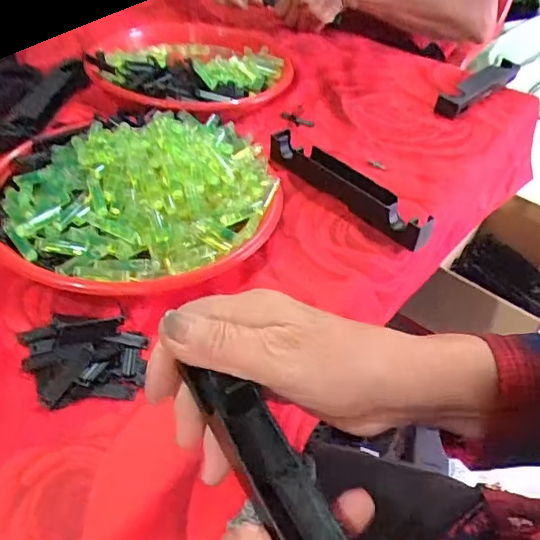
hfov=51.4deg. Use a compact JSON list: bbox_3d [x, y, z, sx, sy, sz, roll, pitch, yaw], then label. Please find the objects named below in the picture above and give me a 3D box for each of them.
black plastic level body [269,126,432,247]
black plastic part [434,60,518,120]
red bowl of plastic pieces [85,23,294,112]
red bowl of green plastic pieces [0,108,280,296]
[{"bbox_3d":[0.071,-0.080,0.532,0.183,0.033,0.028,34,48,28],"label":"black plastic level body"},{"bbox_3d":[0.285,-0.250,0.751,0.026,0.024,0.228,35,48,28],"label":"black plastic part"},{"bbox_3d":[-0.095,-0.249,0.677,0.233,0.032,0.214,4,41,-4],"label":"red bowl of plastic pieces"},{"bbox_3d":[-0.115,-0.069,0.477,0.232,0.059,0.214,4,41,-4],"label":"red bowl of green plastic pieces"}]

